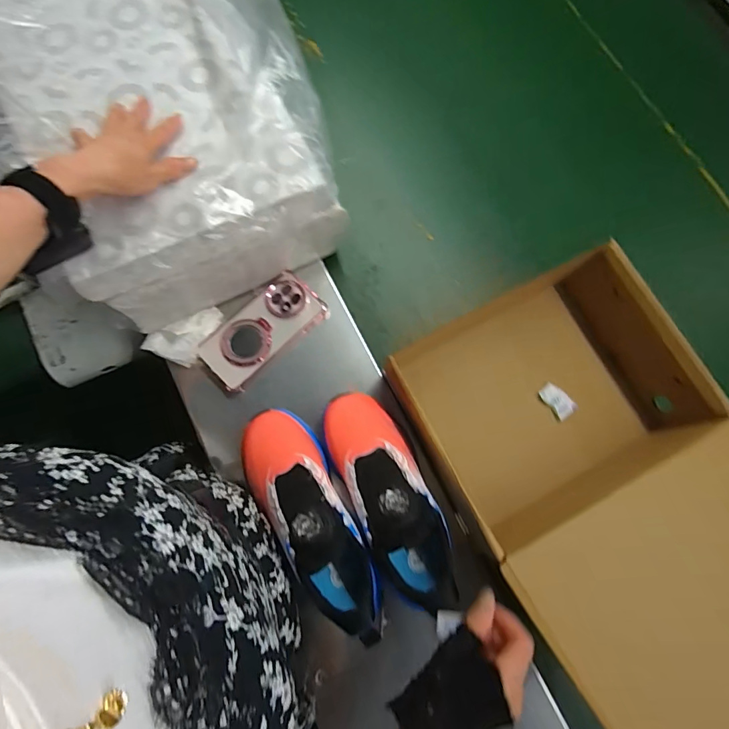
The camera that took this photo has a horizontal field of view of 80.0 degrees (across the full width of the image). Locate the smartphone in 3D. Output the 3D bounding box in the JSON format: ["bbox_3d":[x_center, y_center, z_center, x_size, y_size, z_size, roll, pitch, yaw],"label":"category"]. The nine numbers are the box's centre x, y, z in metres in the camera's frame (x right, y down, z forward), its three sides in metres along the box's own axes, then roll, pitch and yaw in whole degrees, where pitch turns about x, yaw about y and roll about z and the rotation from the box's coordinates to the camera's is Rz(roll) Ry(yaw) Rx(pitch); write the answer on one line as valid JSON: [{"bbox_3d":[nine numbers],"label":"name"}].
[{"bbox_3d":[-0.129,-0.043,0.556,0.078,0.014,0.163,45,78,1],"label":"smartphone"}]

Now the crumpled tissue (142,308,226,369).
[{"bbox_3d":[-0.226,-0.030,0.547,0.102,0.020,0.056,-23,79,-8],"label":"crumpled tissue"}]

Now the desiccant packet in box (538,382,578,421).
[{"bbox_3d":[0.258,0.049,0.581,0.030,0.011,0.048,-38,81,-10],"label":"desiccant packet in box"}]

